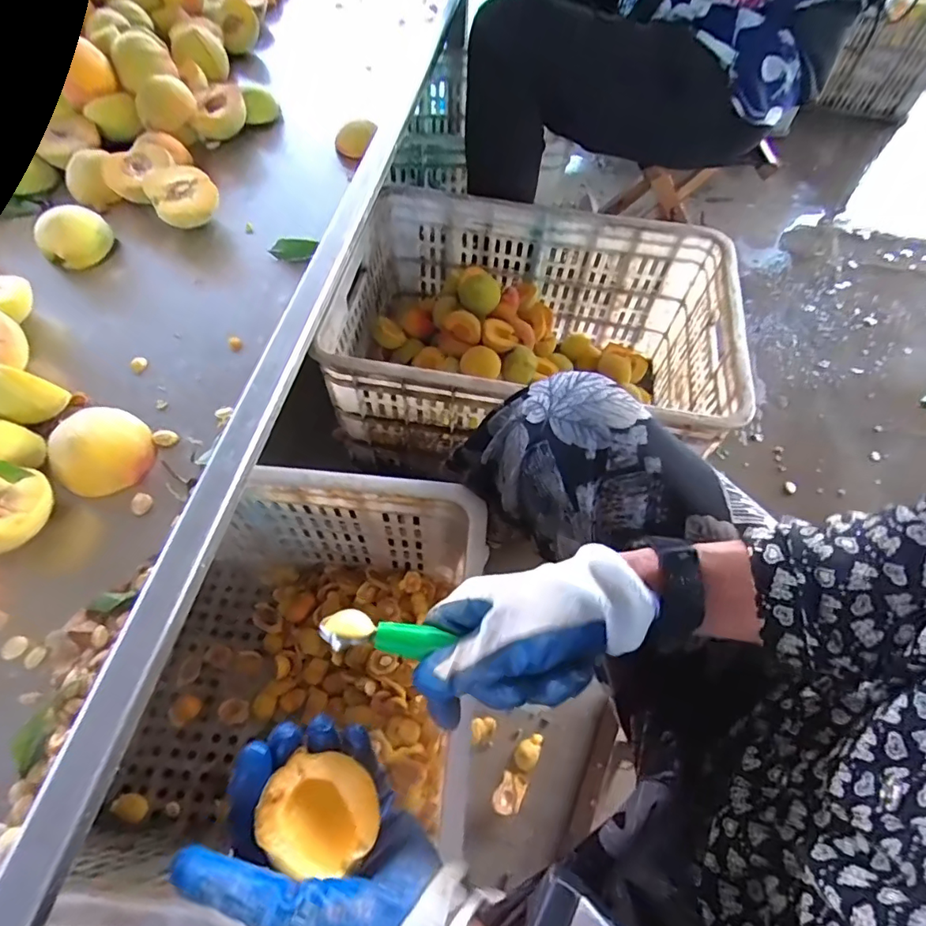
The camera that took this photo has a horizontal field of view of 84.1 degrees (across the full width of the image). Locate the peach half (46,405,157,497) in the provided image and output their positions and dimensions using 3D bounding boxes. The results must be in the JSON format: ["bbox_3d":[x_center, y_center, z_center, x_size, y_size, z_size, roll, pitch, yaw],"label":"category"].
[{"bbox_3d":[-0.254,-0.008,0.362,0.049,0.039,0.063,35,65,17],"label":"peach half"}]

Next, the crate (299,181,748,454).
[{"bbox_3d":[0.092,-0.169,0.761,0.503,0.242,0.341,10,60,4],"label":"crate"}]

